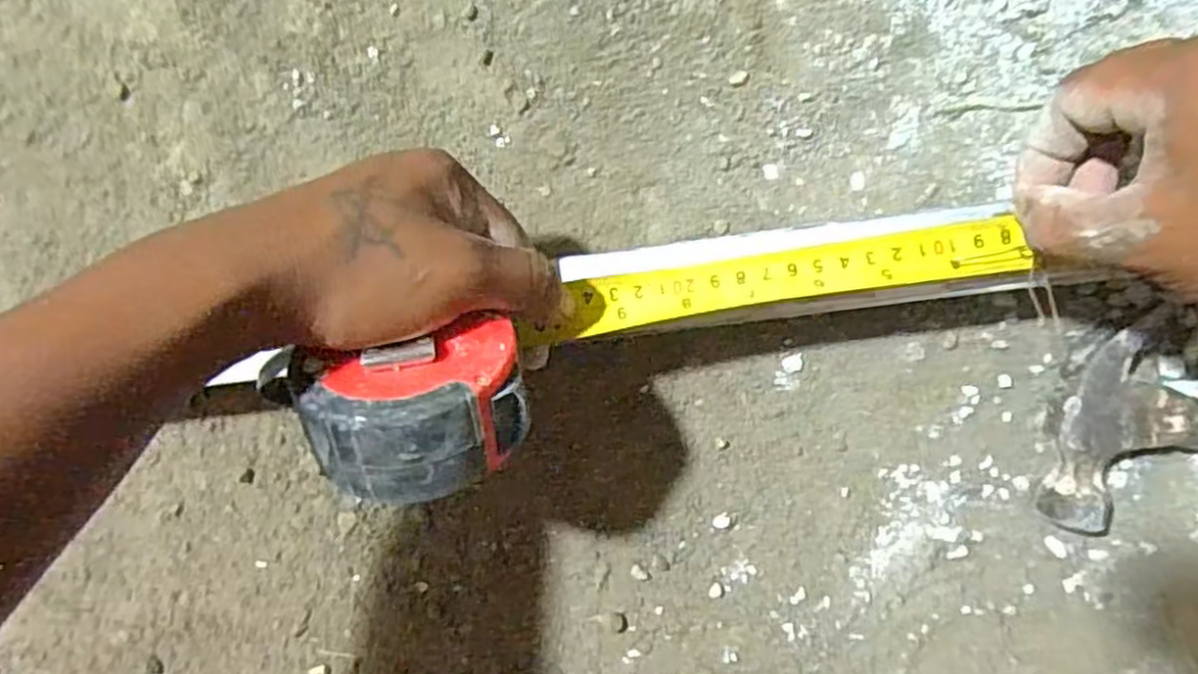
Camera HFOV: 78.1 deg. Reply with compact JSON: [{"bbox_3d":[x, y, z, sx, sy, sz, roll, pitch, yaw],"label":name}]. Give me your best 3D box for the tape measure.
[{"bbox_3d":[0.028,-0.006,0.266,0.262,0.075,0.056,-17,96,-20],"label":"tape measure"}]

